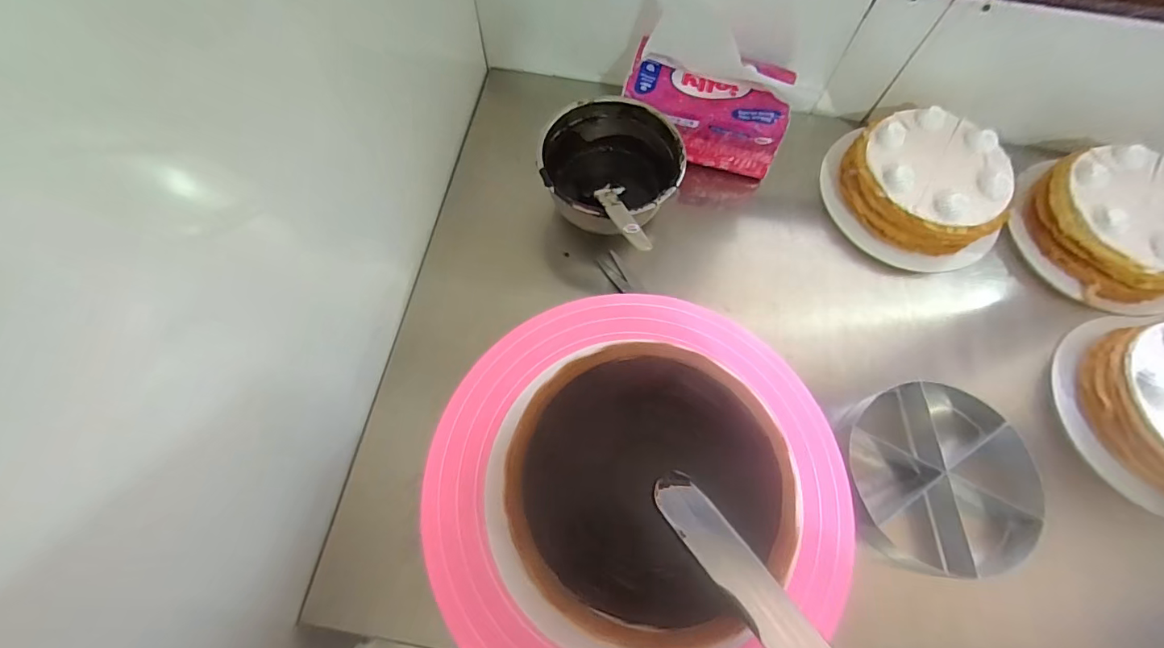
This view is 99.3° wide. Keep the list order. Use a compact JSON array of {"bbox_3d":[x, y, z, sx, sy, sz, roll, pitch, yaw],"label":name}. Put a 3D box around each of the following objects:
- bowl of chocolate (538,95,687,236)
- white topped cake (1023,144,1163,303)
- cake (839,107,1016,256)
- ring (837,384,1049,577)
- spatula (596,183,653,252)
[{"bbox_3d":[0.030,-0.159,0.564,0.146,0.108,0.152,1,67,-1],"label":"bowl of chocolate"},{"bbox_3d":[0.610,-0.118,0.563,0.157,0.070,0.170,1,67,-1],"label":"white topped cake"},{"bbox_3d":[0.394,-0.166,0.581,0.160,0.070,0.166,6,67,1],"label":"cake"},{"bbox_3d":[0.328,0.140,0.466,0.167,0.042,0.175,1,67,-1],"label":"ring"},{"bbox_3d":[0.040,-0.105,0.469,0.030,0.007,0.177,-7,30,-4],"label":"spatula"}]

